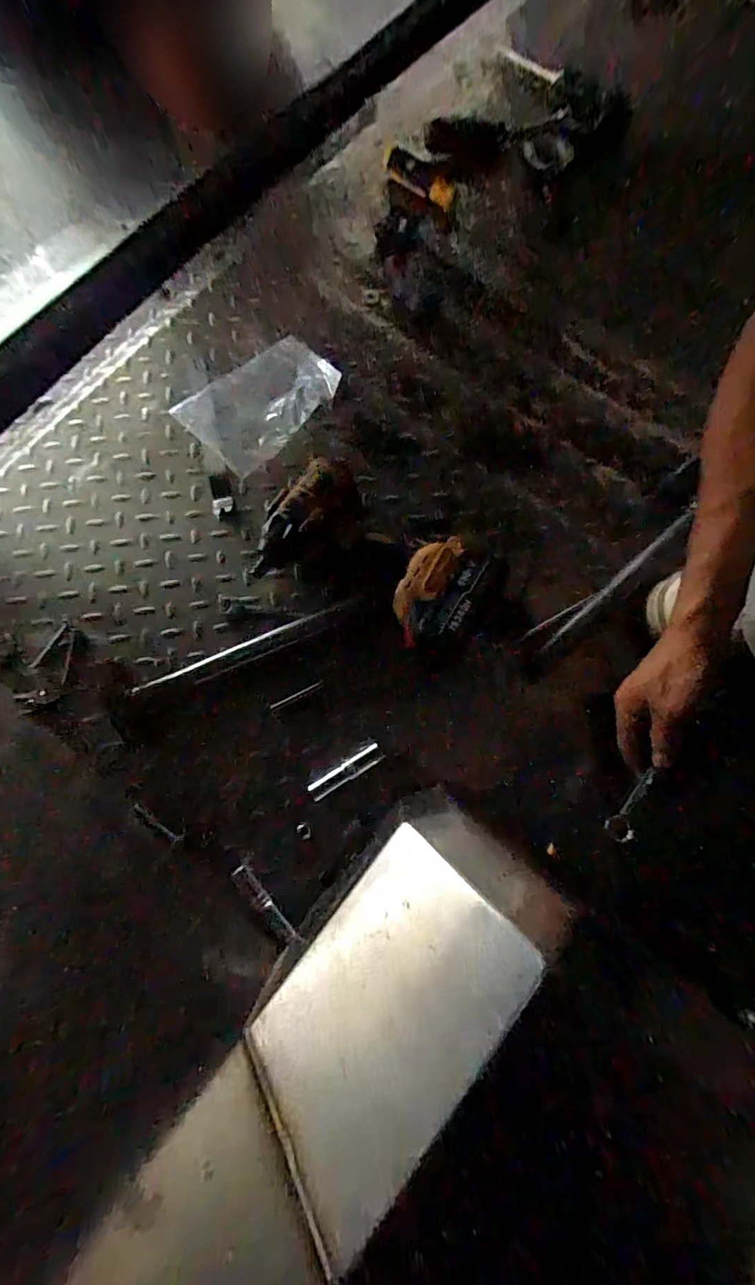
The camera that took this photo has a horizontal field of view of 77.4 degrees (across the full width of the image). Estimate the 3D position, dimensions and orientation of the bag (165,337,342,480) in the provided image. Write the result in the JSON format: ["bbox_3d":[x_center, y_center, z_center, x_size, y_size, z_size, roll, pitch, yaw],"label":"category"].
[{"bbox_3d":[-0.135,-0.291,0.561,0.121,0.022,0.179,43,80,12],"label":"bag"}]

